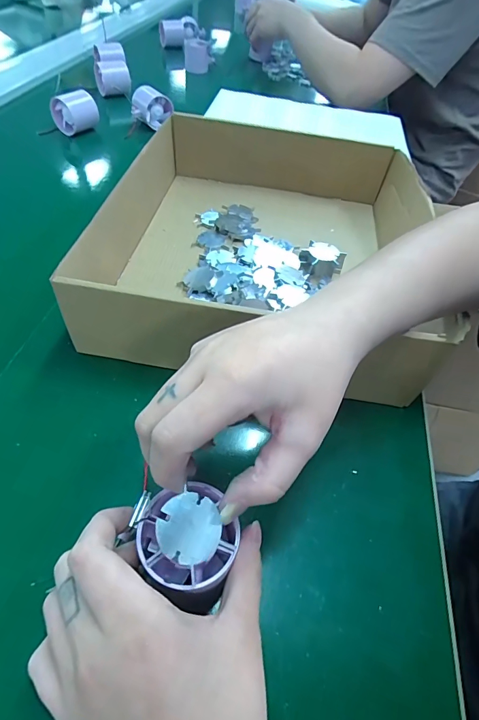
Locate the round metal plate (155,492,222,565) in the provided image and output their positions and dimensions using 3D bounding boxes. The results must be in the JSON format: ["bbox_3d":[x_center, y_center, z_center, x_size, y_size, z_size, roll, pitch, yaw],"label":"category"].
[{"bbox_3d":[-0.025,0.083,0.193,0.031,0.004,0.030,0,76,2],"label":"round metal plate"}]

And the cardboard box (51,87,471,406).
[{"bbox_3d":[0.034,-0.130,0.415,0.325,0.091,0.345,9,51,2],"label":"cardboard box"}]

